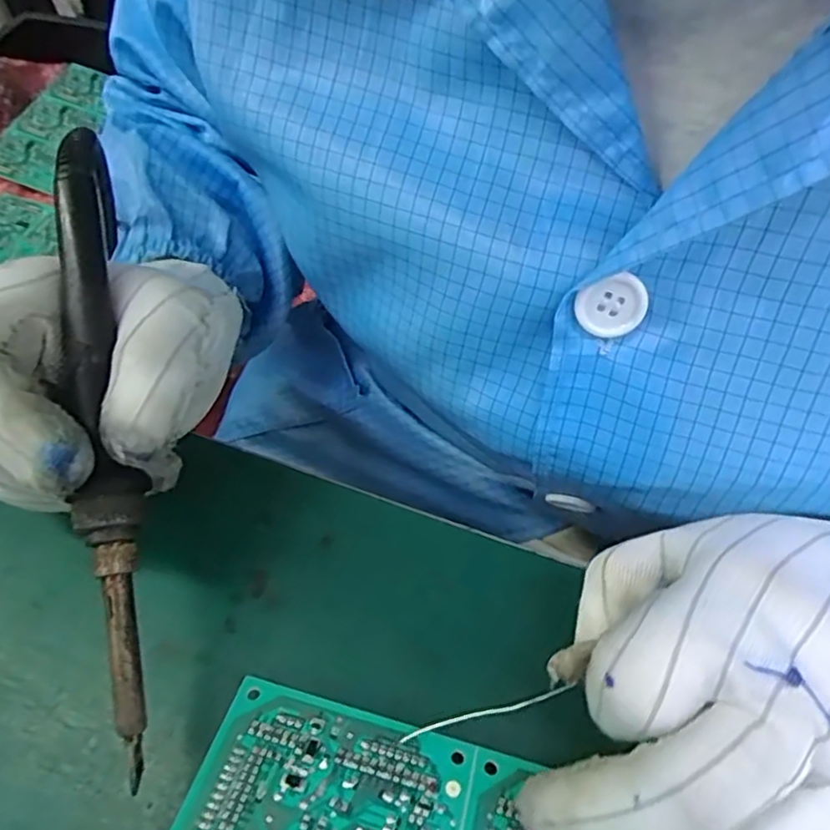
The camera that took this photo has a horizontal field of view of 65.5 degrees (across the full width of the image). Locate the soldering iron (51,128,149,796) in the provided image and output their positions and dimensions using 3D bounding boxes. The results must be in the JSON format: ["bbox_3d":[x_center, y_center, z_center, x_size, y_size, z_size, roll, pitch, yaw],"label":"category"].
[{"bbox_3d":[-0.093,0.002,0.190,0.017,0.014,0.195,-10,80,-5],"label":"soldering iron"}]

